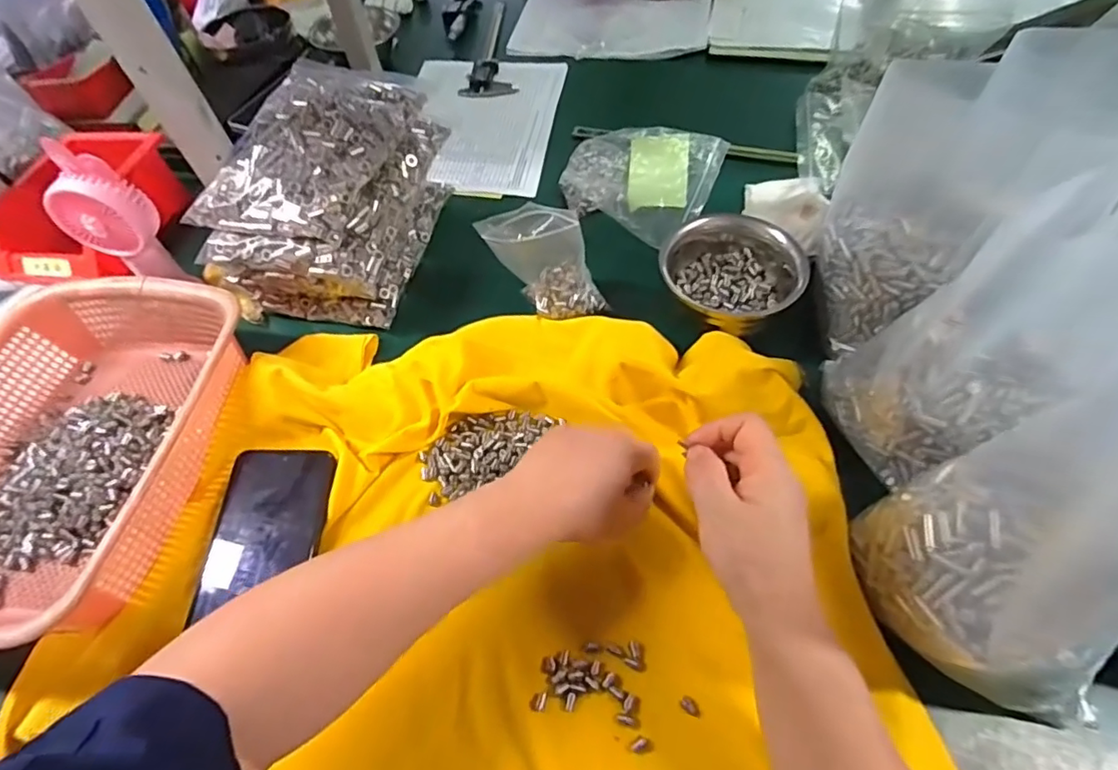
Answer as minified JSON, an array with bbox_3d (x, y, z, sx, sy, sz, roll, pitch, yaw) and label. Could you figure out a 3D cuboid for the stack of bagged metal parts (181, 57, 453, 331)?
[{"bbox_3d":[-0.214,-0.188,0.550,0.158,0.136,0.227,8,58,10],"label":"stack of bagged metal parts"}]

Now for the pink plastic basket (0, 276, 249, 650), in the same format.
[{"bbox_3d":[-0.384,0.046,0.441,0.215,0.066,0.289,6,57,8],"label":"pink plastic basket"}]

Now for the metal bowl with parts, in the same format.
[{"bbox_3d":[0.156,-0.104,0.509,0.123,0.056,0.114,17,60,15],"label":"metal bowl with parts"}]

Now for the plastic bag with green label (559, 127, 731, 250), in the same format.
[{"bbox_3d":[0.084,-0.234,0.628,0.174,0.044,0.142,20,60,16],"label":"plastic bag with green label"}]

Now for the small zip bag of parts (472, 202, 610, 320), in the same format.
[{"bbox_3d":[-0.011,-0.112,0.507,0.103,0.111,0.059,-13,57,-4],"label":"small zip bag of parts"}]

